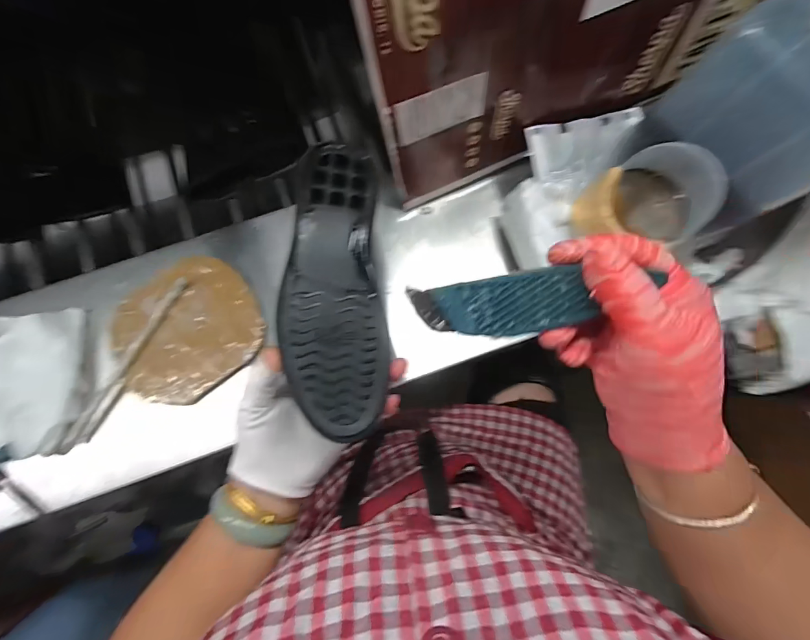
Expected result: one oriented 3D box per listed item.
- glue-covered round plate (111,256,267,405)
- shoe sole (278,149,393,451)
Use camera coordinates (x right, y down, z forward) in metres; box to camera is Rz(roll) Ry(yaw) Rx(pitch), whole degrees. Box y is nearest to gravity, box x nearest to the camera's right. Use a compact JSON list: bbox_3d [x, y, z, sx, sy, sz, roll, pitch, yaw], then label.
[{"bbox_3d":[-0.229,0.013,0.401,0.146,0.016,0.132,-37,80,-7],"label":"glue-covered round plate"},{"bbox_3d":[-0.056,-0.029,0.299,0.076,0.030,0.226,0,81,-18],"label":"shoe sole"}]

